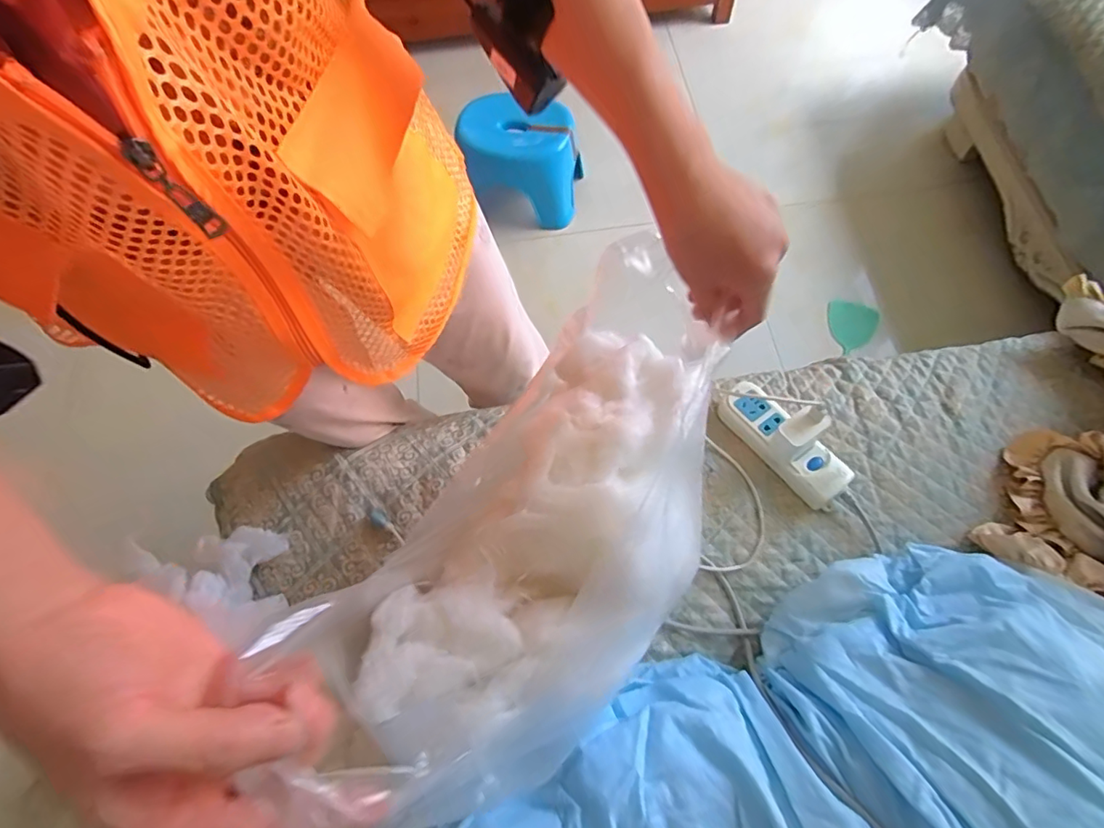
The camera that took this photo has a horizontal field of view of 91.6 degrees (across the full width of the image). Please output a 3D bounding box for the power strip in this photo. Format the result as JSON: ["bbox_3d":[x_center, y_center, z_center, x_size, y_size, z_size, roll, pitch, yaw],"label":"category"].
[{"bbox_3d":[0.271,0.031,0.635,0.063,0.034,0.169,-31,69,-12],"label":"power strip"}]

